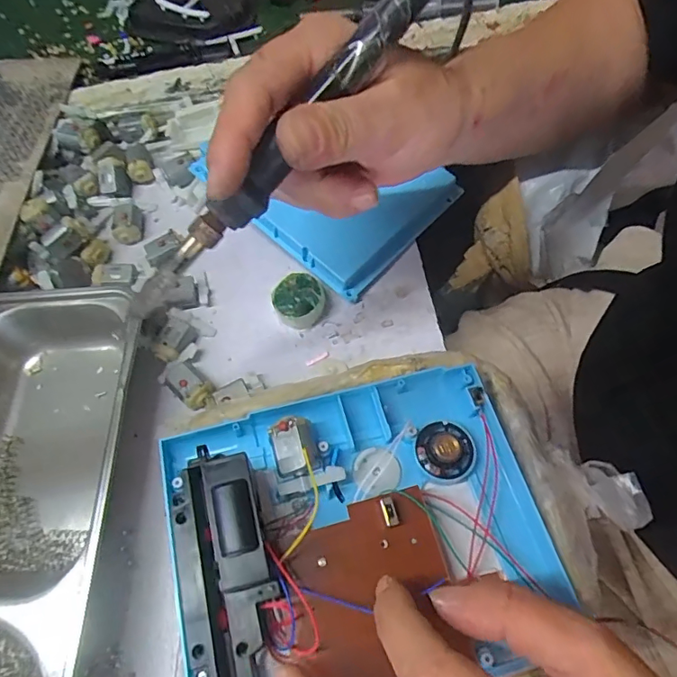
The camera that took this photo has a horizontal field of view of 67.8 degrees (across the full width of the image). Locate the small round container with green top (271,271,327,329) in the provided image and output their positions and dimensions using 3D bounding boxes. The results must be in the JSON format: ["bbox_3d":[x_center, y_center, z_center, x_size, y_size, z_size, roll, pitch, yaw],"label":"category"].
[{"bbox_3d":[-0.026,-0.024,0.328,0.032,0.018,0.033,-2,64,4],"label":"small round container with green top"}]

